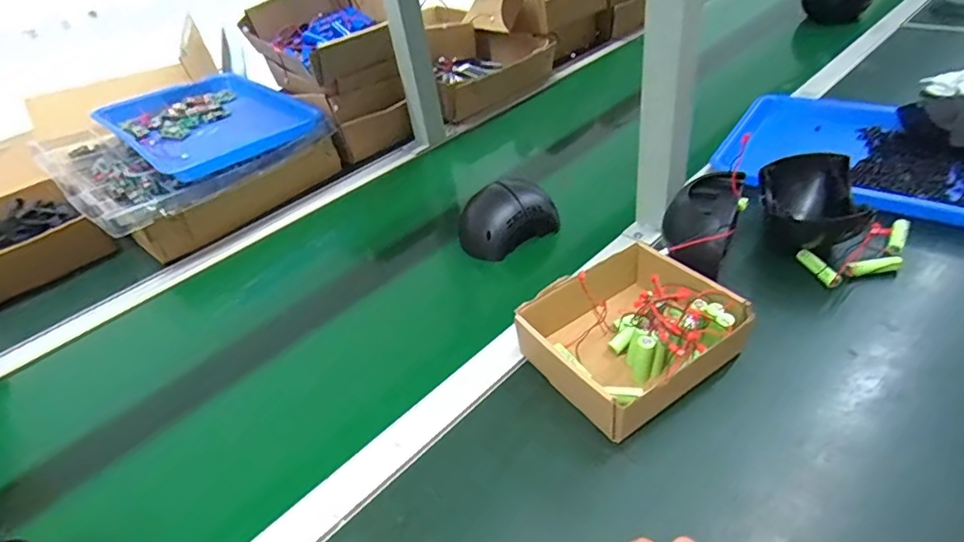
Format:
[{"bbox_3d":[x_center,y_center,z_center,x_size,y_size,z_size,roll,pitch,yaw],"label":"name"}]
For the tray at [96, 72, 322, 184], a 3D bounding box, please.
[{"bbox_3d":[-0.444,-0.244,0.871,0.324,0.047,0.253,28,52,36],"label":"tray"}]

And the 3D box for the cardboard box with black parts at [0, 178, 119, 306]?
[{"bbox_3d":[-0.672,-0.046,0.786,0.233,0.063,0.175,28,52,36],"label":"cardboard box with black parts"}]

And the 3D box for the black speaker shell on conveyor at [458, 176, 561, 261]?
[{"bbox_3d":[0.030,-0.068,0.677,0.117,0.059,0.081,-27,43,-23],"label":"black speaker shell on conveyor"}]

